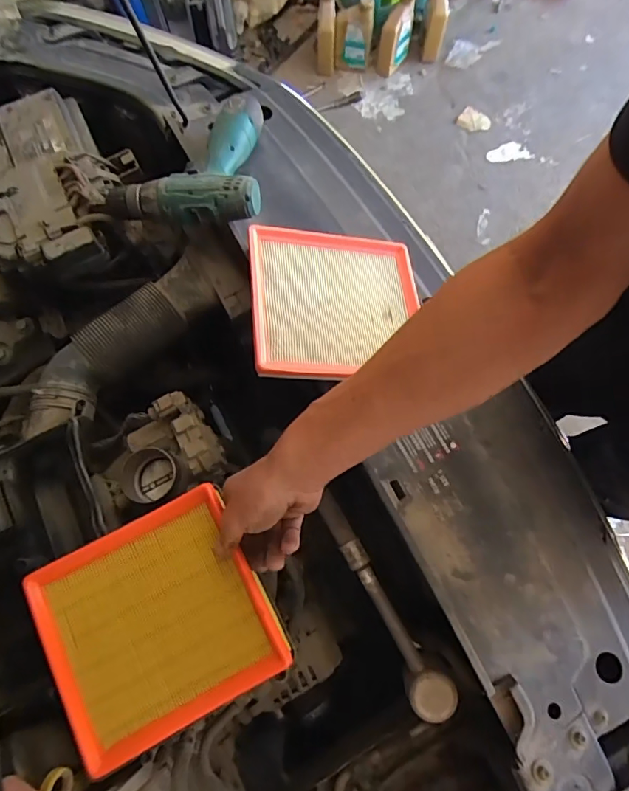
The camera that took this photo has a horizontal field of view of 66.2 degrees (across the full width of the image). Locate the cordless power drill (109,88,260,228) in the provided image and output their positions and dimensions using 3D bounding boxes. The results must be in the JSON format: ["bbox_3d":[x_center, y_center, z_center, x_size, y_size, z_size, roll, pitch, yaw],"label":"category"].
[{"bbox_3d":[-0.164,-0.288,0.615,0.197,0.063,0.197,-5,61,3],"label":"cordless power drill"}]

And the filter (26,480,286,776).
[{"bbox_3d":[-0.154,0.220,0.477,0.204,0.028,0.192,-27,77,-6],"label":"filter"}]

